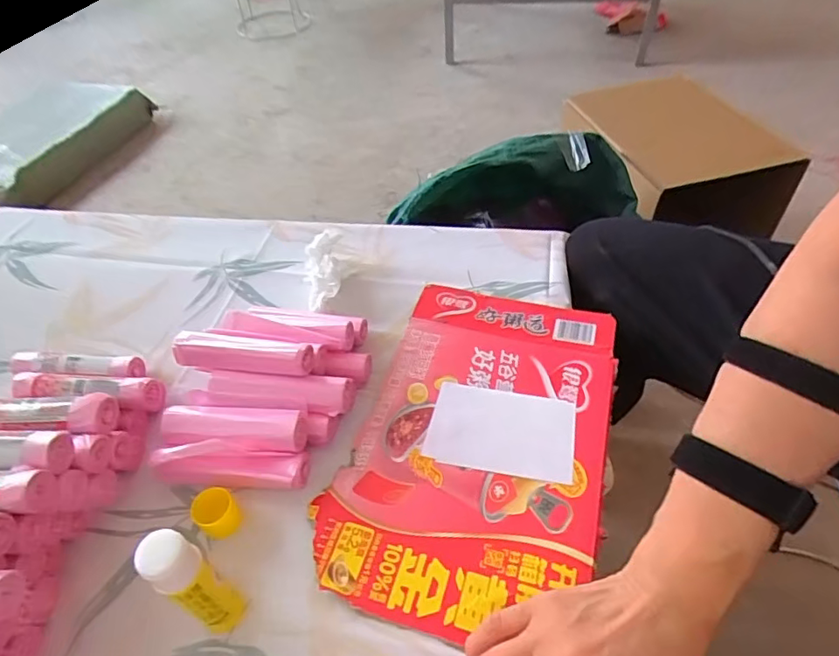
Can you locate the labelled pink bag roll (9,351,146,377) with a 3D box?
[{"bbox_3d":[-0.330,0.040,0.517,0.136,0.029,0.025,2,47,7],"label":"labelled pink bag roll"}]

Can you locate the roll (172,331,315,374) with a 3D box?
[{"bbox_3d":[-0.149,0.023,0.467,0.119,0.030,0.031,3,47,8],"label":"roll"}]

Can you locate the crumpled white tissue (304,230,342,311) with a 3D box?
[{"bbox_3d":[-0.103,-0.064,0.589,0.045,0.044,0.106,-7,47,-2],"label":"crumpled white tissue"}]

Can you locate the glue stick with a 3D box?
[{"bbox_3d":[-0.139,0.160,0.337,0.028,0.105,0.027,-2,47,2],"label":"glue stick"}]

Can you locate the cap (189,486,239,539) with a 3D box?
[{"bbox_3d":[-0.155,0.141,0.414,0.029,0.033,0.026,-26,50,-19],"label":"cap"}]

